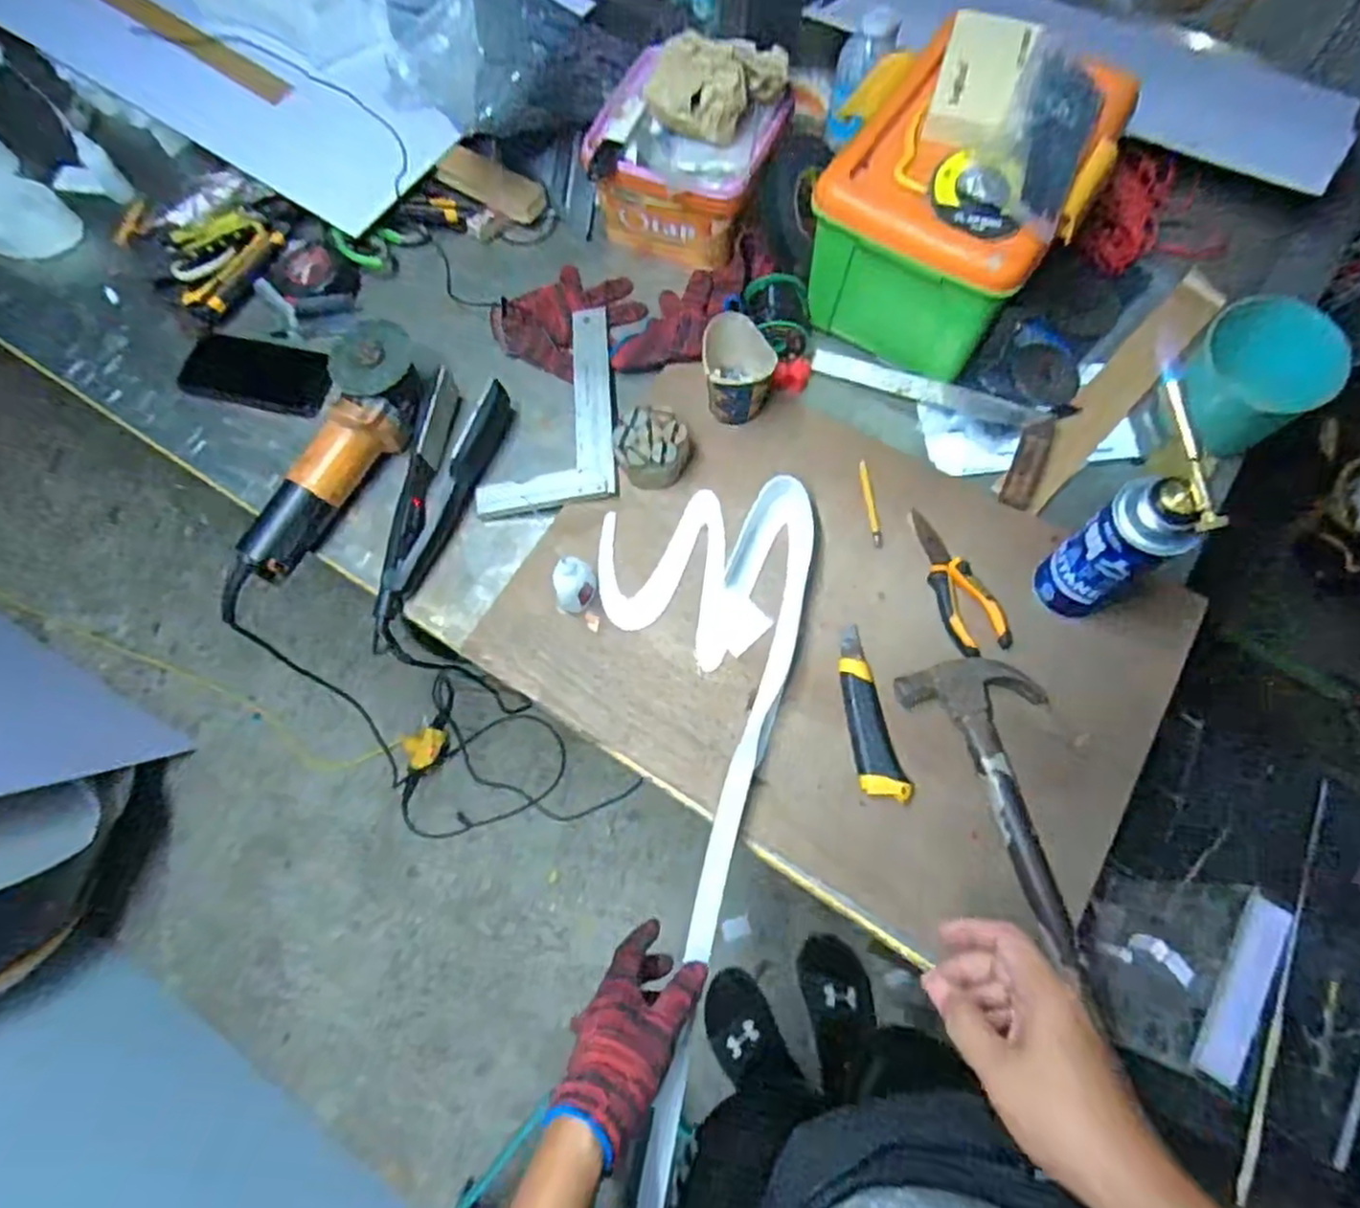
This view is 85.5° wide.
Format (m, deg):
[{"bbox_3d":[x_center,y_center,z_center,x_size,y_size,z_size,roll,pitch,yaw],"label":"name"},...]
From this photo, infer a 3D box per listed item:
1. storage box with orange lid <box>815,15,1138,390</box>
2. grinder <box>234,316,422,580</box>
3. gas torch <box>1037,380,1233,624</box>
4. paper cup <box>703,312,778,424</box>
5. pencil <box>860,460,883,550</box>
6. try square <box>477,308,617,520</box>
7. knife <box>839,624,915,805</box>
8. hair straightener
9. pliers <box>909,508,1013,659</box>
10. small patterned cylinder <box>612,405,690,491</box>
[{"bbox_3d":[0.273,-0.404,0.763,0.236,0.175,0.256,29,75,11],"label":"storage box with orange lid"},{"bbox_3d":[-0.349,-0.152,0.760,0.081,0.096,0.278,23,74,10],"label":"grinder"},{"bbox_3d":[0.359,-0.062,0.615,0.060,0.234,0.099,-34,73,-9],"label":"gas torch"},{"bbox_3d":[0.058,-0.228,0.753,0.071,0.104,0.069,-1,72,2],"label":"paper cup"},{"bbox_3d":[0.194,-0.102,0.749,0.011,0.011,0.093,-8,71,0],"label":"pencil"},{"bbox_3d":[-0.142,-0.222,0.810,0.143,0.022,0.268,-4,66,8],"label":"try square"},{"bbox_3d":[0.169,0.100,0.675,0.040,0.020,0.163,-14,72,-2],"label":"knife"},{"bbox_3d":[-0.250,-0.119,0.763,0.072,0.052,0.270,11,72,6],"label":"hair straightener"},{"bbox_3d":[0.267,-0.024,0.712,0.054,0.012,0.152,-17,72,-3],"label":"pliers"},{"bbox_3d":[-0.028,-0.162,0.752,0.074,0.051,0.076,-1,72,2],"label":"small patterned cylinder"}]

